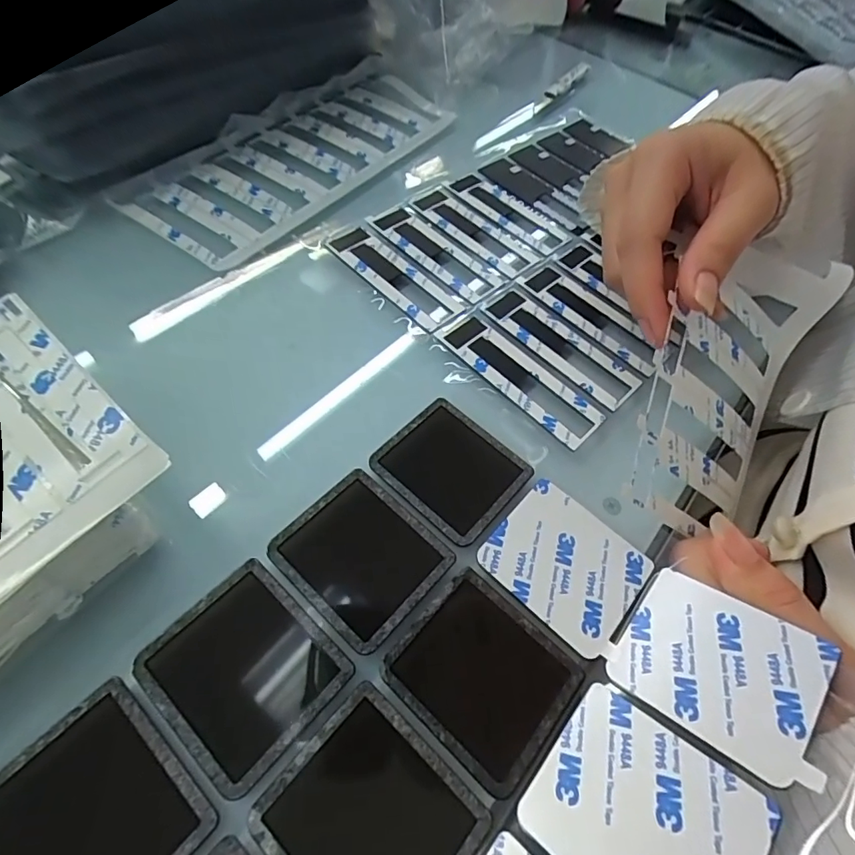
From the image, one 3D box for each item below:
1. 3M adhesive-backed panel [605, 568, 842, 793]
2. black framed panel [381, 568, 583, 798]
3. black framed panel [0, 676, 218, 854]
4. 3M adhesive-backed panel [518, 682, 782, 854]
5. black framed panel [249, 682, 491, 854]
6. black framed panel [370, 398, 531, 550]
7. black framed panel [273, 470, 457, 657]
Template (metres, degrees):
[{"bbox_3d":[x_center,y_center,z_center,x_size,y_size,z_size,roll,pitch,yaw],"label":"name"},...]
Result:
[{"bbox_3d":[0.095,0.078,0.163,0.056,0.004,0.048,21,56,40],"label":"3M adhesive-backed panel"},{"bbox_3d":[0.019,0.085,0.170,0.054,0.009,0.049,39,61,17],"label":"black framed panel"},{"bbox_3d":[-0.095,0.109,0.135,0.054,0.004,0.049,39,61,17],"label":"black framed panel"},{"bbox_3d":[0.062,0.111,0.140,0.055,0.004,0.051,23,54,39],"label":"3M adhesive-backed panel"},{"bbox_3d":[-0.017,0.114,0.144,0.054,0.004,0.049,40,61,17],"label":"black framed panel"},{"bbox_3d":[0.010,0.017,0.208,0.056,0.004,0.048,40,61,17],"label":"black framed panel"},{"bbox_3d":[-0.025,0.048,0.185,0.055,0.004,0.048,39,61,17],"label":"black framed panel"}]

